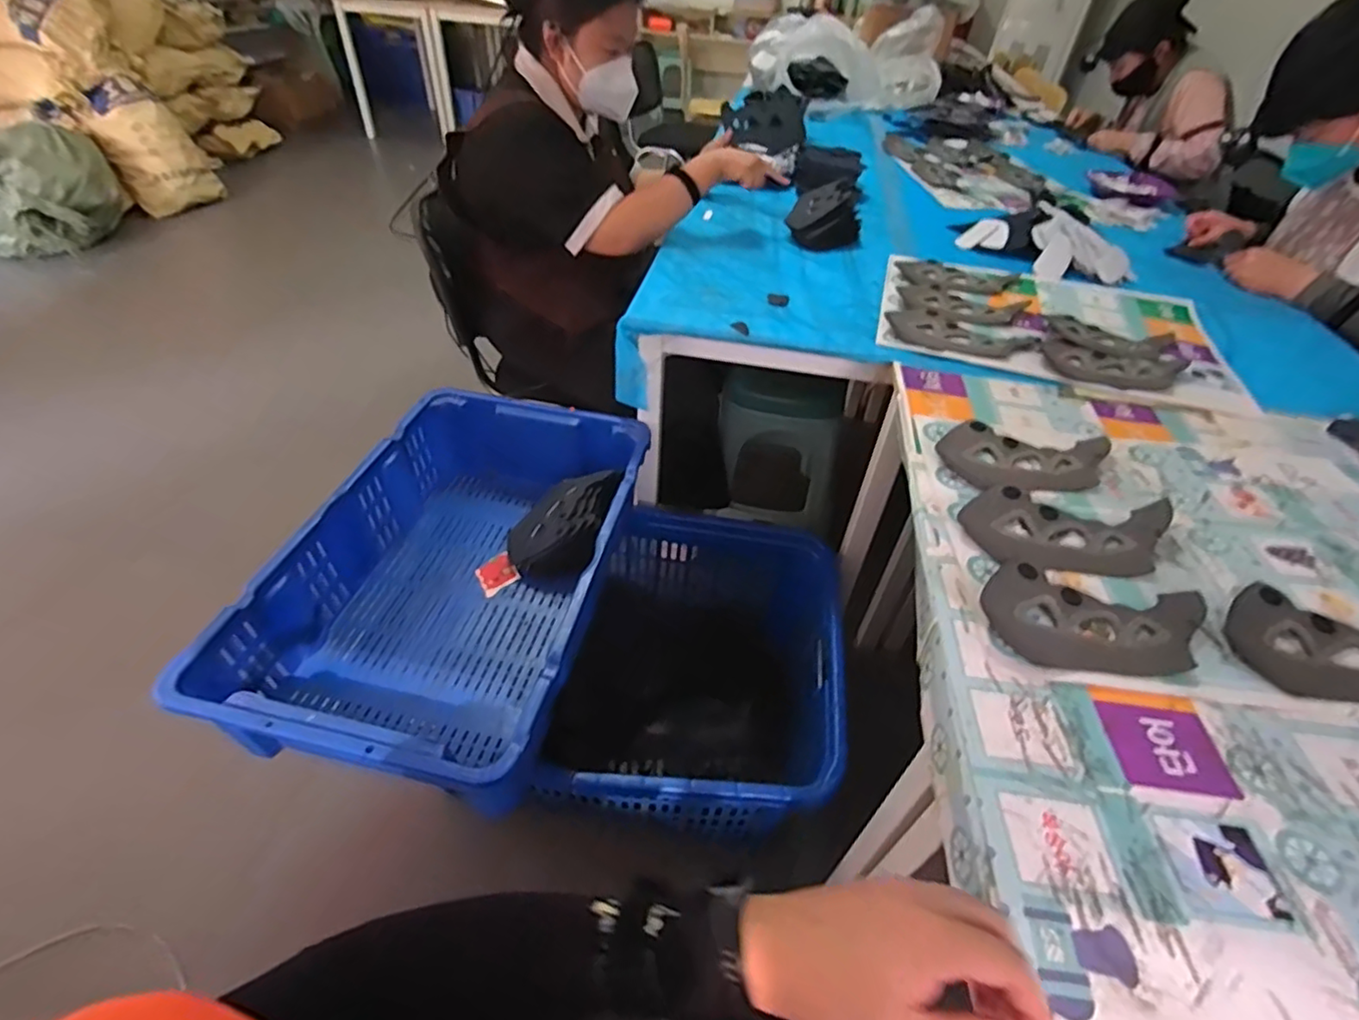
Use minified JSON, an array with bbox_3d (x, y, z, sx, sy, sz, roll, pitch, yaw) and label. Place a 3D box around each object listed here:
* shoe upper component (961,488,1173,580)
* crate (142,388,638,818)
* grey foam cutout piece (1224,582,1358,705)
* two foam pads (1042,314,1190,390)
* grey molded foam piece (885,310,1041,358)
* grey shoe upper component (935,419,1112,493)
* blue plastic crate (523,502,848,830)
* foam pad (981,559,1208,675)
[{"bbox_3d":[0.409,0.014,0.651,0.214,0.028,0.117,4,44,-2],"label":"shoe upper component"},{"bbox_3d":[-0.324,0.091,0.950,0.421,0.176,0.654,11,44,7],"label":"crate"},{"bbox_3d":[0.613,0.124,0.556,0.211,0.020,0.115,12,45,6],"label":"grey foam cutout piece"},{"bbox_3d":[0.673,-0.247,0.957,0.189,0.017,0.216,23,47,17],"label":"two foam pads"},{"bbox_3d":[0.442,-0.277,0.966,0.227,0.009,0.113,10,44,4],"label":"grey molded foam piece"},{"bbox_3d":[0.423,-0.065,0.747,0.212,0.014,0.112,1,44,-5],"label":"grey shoe upper component"},{"bbox_3d":[0.034,0.263,1.090,0.451,0.244,0.577,10,44,6],"label":"blue plastic crate"},{"bbox_3d":[0.388,0.101,0.566,0.210,0.014,0.109,8,44,3],"label":"foam pad"}]

